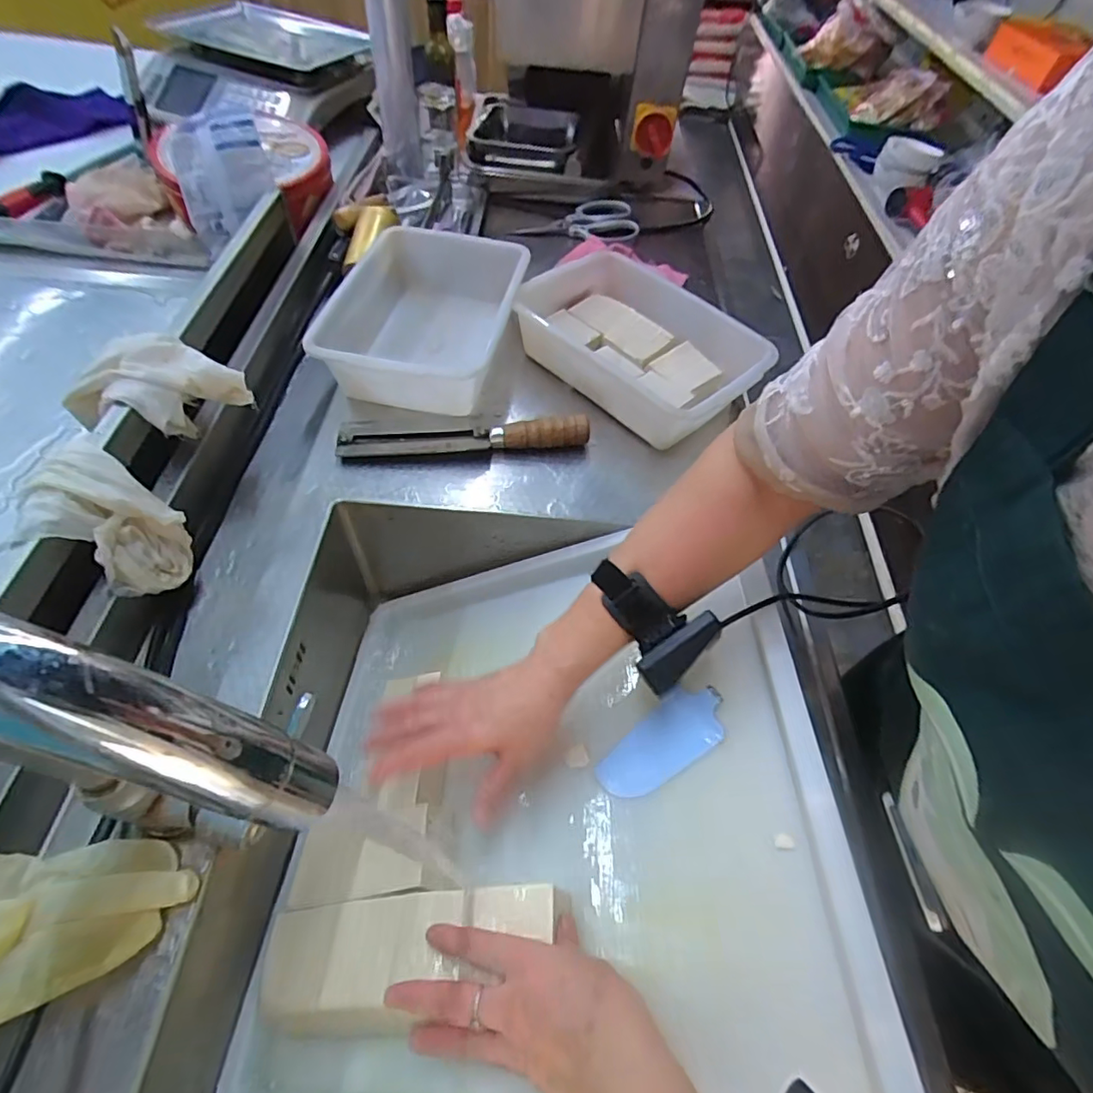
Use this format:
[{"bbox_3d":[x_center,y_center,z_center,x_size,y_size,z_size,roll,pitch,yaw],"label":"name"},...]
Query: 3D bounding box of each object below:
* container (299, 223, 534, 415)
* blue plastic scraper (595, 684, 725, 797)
[{"bbox_3d":[-0.144,-0.264,0.663,0.190,0.094,0.270,12,55,4],"label":"container"},{"bbox_3d":[0.092,0.155,0.435,0.112,0.006,0.051,-38,44,-1],"label":"blue plastic scraper"}]

